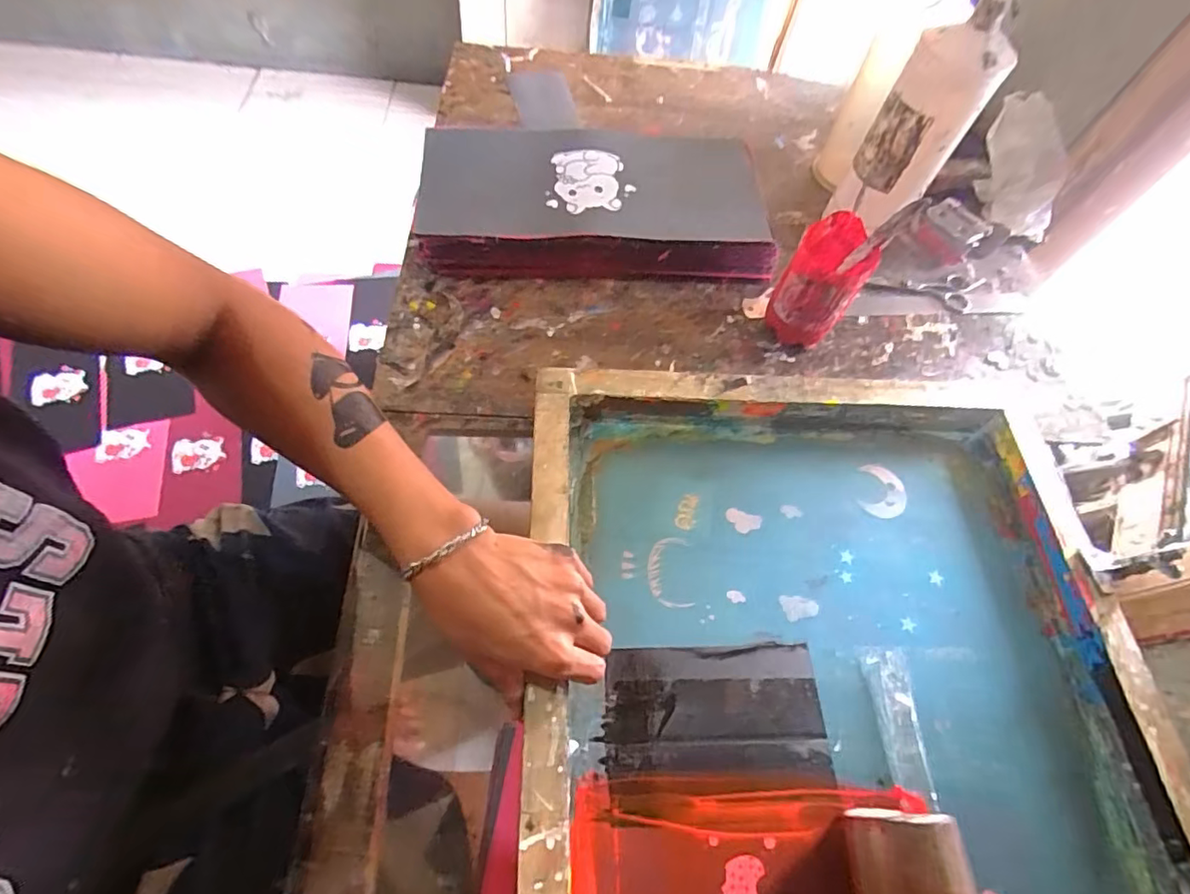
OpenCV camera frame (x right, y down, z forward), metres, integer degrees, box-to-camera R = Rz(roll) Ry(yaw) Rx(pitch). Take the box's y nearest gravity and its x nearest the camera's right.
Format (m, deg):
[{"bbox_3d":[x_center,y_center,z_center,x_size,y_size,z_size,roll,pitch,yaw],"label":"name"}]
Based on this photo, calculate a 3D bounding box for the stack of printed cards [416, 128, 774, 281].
[{"bbox_3d":[0.000,-0.264,0.604,0.360,0.069,0.176,1,62,-7],"label":"stack of printed cards"}]

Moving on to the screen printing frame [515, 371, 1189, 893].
[{"bbox_3d":[0.173,0.189,0.388,0.433,0.062,0.516,2,62,-3],"label":"screen printing frame"}]

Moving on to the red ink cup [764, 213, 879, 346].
[{"bbox_3d":[0.210,-0.147,0.532,0.066,0.124,0.061,3,62,-6],"label":"red ink cup"}]

